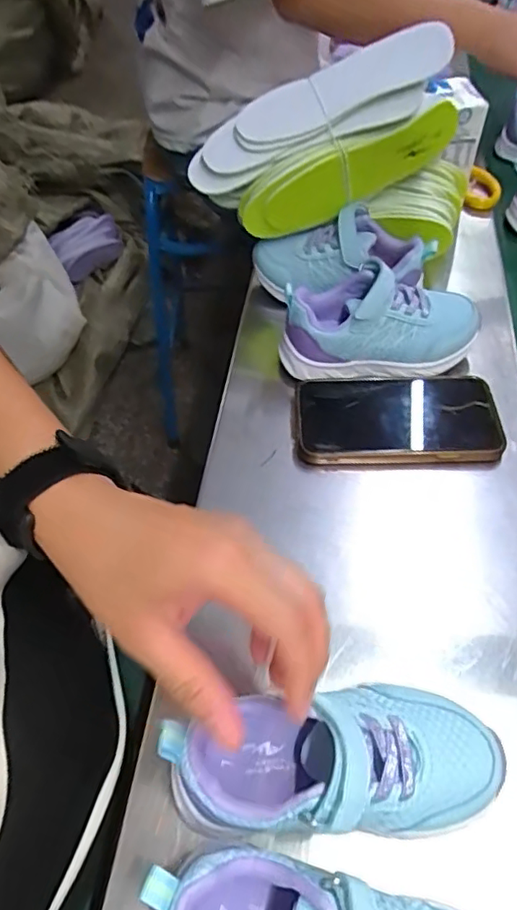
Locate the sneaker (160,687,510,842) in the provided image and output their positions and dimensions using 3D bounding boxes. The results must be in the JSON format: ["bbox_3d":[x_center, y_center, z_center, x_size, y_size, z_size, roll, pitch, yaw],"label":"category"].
[{"bbox_3d":[0.035,0.147,0.280,0.154,0.074,0.064,-4,54,1],"label":"sneaker"}]

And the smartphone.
[{"bbox_3d":[0.107,-0.029,0.448,0.149,0.020,0.084,0,51,2],"label":"smartphone"}]

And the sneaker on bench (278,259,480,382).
[{"bbox_3d":[0.098,-0.110,0.469,0.156,0.074,0.067,-5,54,0],"label":"sneaker on bench"}]

